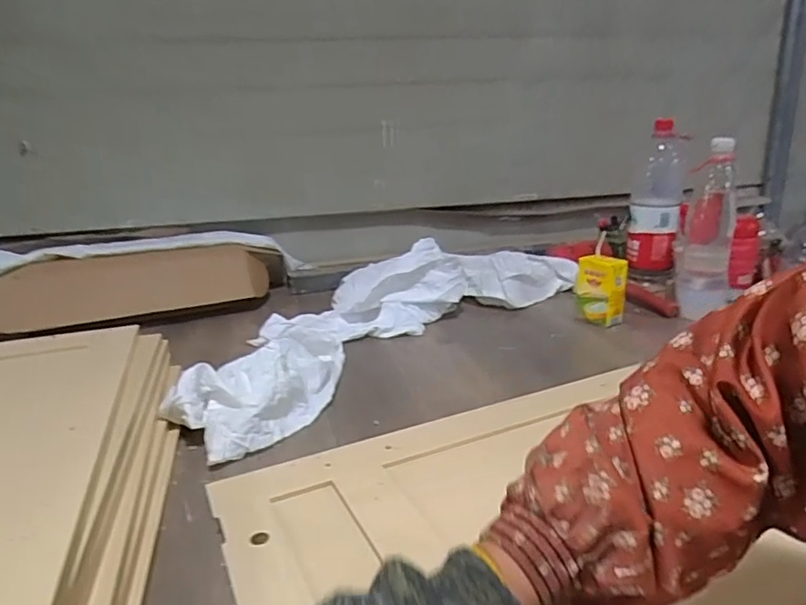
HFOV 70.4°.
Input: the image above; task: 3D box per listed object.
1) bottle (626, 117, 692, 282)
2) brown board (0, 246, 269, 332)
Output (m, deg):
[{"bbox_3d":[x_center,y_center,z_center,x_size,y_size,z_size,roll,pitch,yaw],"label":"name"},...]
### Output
[{"bbox_3d":[0.472,-0.183,1.065,0.086,0.271,0.087,7,21,29],"label":"bottle"},{"bbox_3d":[-0.486,-0.034,1.046,0.475,0.113,0.055,-8,8,-23],"label":"brown board"}]

